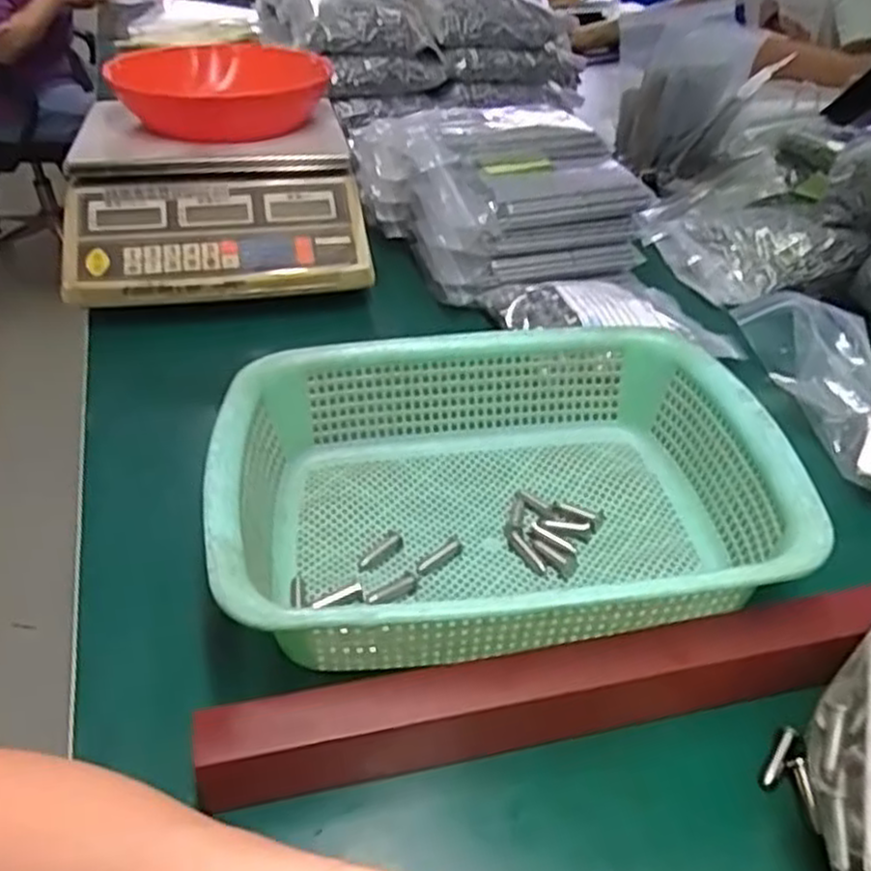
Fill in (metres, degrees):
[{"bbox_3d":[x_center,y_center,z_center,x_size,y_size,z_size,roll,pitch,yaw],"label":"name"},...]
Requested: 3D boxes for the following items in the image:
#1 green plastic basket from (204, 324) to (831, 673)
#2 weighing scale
[{"bbox_3d":[0.035,0.025,0.435,0.291,0.082,0.218,-6,39,-3],"label":"green plastic basket"},{"bbox_3d":[-0.206,-0.222,0.739,0.257,0.122,0.235,-7,39,-8],"label":"weighing scale"}]

